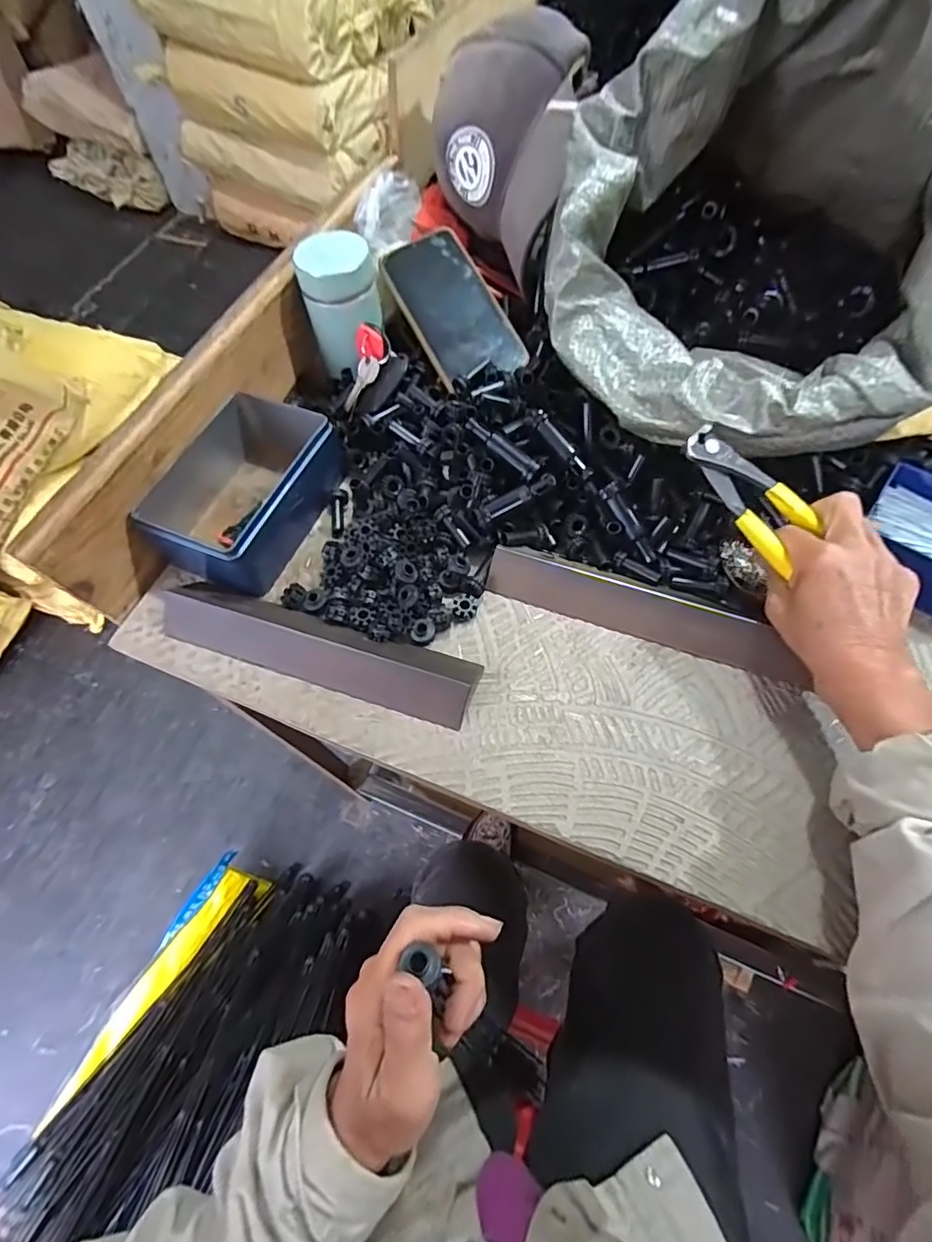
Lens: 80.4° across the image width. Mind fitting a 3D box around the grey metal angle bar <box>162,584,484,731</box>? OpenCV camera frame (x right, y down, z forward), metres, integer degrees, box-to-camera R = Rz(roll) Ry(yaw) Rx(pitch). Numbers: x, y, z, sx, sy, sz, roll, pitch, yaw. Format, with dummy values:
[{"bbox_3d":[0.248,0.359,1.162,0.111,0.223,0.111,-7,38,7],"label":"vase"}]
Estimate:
[{"bbox_3d":[-0.107,0.016,0.393,0.233,0.025,0.047,16,65,12],"label":"grey metal angle bar"}]

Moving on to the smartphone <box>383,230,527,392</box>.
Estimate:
[{"bbox_3d":[-0.013,-0.275,0.486,0.072,0.014,0.158,-25,76,-6],"label":"smartphone"}]

